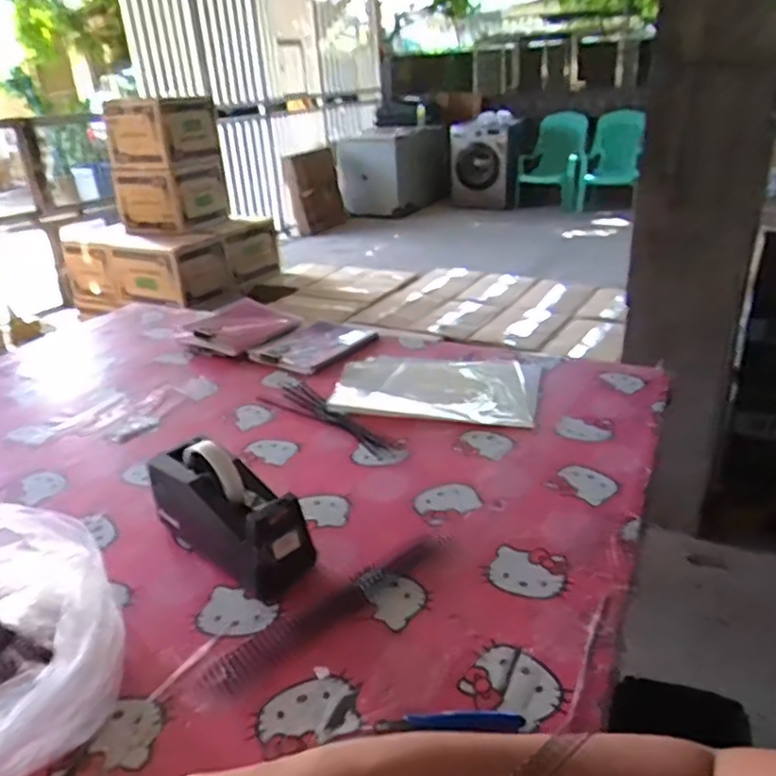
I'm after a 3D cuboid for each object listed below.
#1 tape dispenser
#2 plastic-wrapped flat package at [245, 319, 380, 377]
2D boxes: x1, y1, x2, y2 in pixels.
[{"bbox_3d":[-0.175,0.131,0.712,0.205,0.117,0.075,19,33,36],"label":"tape dispenser"},{"bbox_3d":[-0.145,-0.089,1.283,0.184,0.014,0.235,15,30,31],"label":"plastic-wrapped flat package"}]

